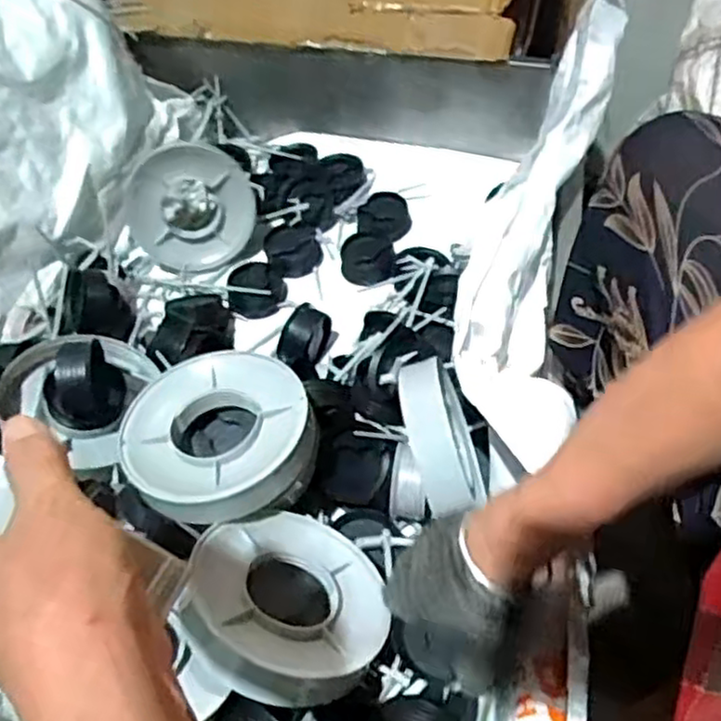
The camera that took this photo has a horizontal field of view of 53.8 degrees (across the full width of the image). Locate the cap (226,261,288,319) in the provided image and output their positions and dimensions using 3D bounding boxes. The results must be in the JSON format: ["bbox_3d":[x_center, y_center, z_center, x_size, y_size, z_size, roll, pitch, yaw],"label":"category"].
[{"bbox_3d":[-0.131,-0.091,0.896,0.072,0.032,0.073,-1,50,1],"label":"cap"}]

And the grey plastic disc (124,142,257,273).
[{"bbox_3d":[-0.214,-0.191,0.897,0.158,0.155,0.026,-3,24,-4],"label":"grey plastic disc"}]

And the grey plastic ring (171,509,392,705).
[{"bbox_3d":[-0.058,0.181,0.537,0.150,0.038,0.150,23,27,1],"label":"grey plastic ring"}]

